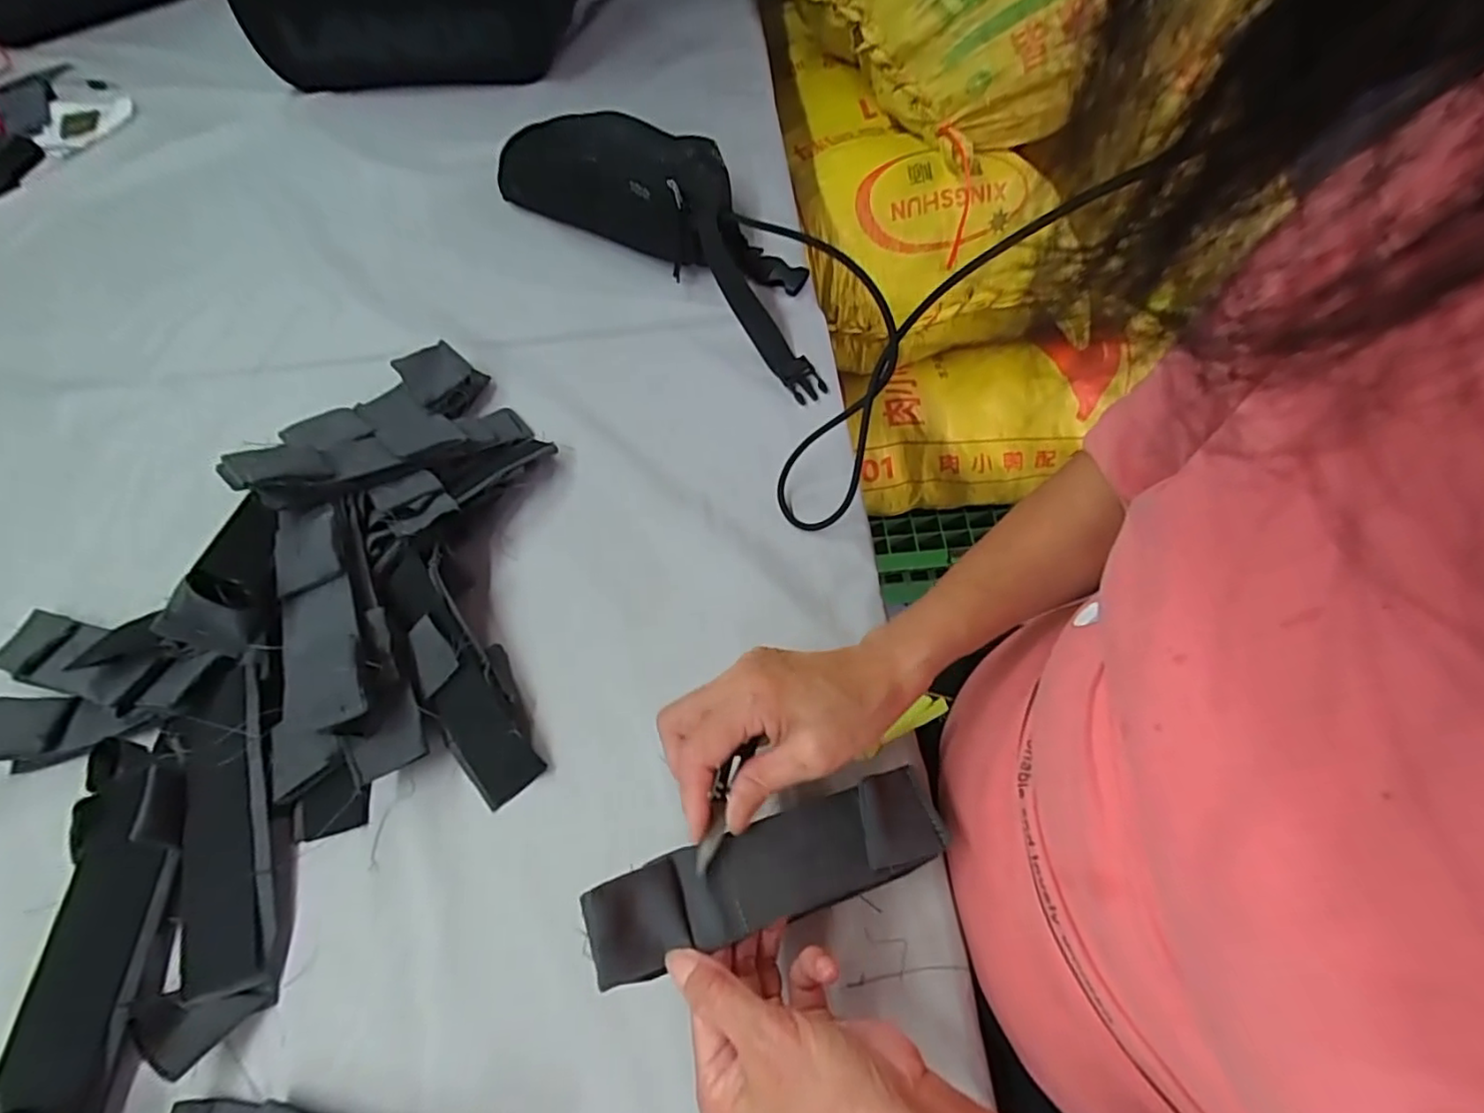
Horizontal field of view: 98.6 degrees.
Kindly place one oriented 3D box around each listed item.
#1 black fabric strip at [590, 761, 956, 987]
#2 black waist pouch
[{"bbox_3d":[0.018,0.152,0.313,0.183,0.032,0.047,-11,60,-19],"label":"black fabric strip"},{"bbox_3d":[-0.050,-0.320,0.606,0.426,0.089,0.143,39,70,23],"label":"black waist pouch"}]

